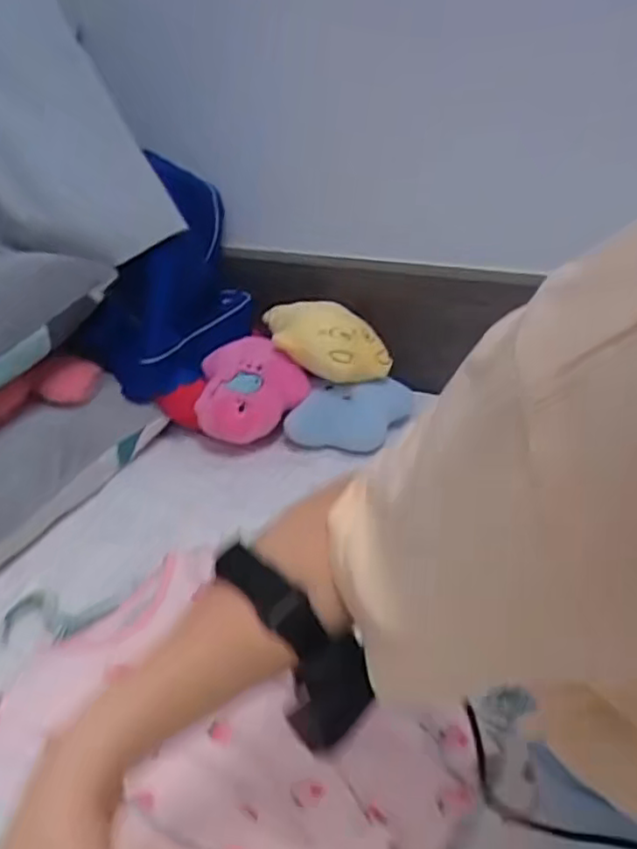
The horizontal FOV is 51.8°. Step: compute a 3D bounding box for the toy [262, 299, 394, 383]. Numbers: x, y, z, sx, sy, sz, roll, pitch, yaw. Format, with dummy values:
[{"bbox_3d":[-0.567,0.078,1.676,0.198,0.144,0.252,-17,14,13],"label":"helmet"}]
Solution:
[{"bbox_3d":[0.006,-0.134,1.082,0.222,0.093,0.121,15,35,25],"label":"toy"}]

